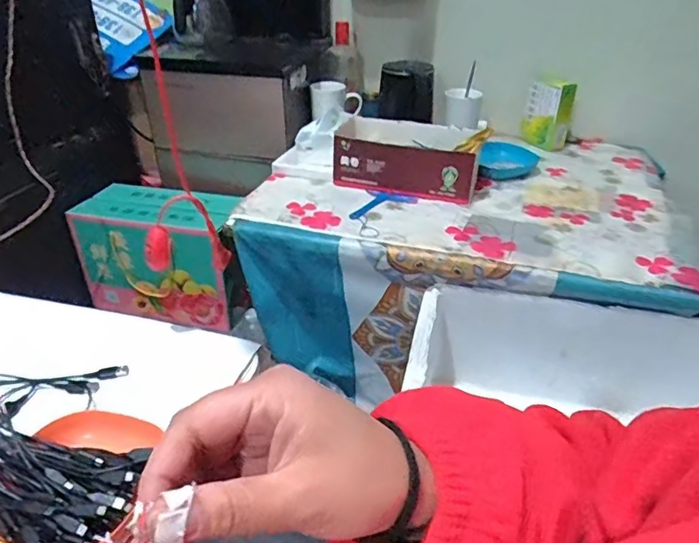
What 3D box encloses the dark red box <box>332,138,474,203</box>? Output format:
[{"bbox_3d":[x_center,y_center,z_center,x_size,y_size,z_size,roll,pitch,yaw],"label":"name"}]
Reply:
[{"bbox_3d":[0.105,-0.199,0.987,0.252,0.092,0.107,13,35,19],"label":"dark red box"}]

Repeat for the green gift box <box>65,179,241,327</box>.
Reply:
[{"bbox_3d":[-0.391,-0.035,1.152,0.324,0.238,0.150,9,34,14],"label":"green gift box"}]

